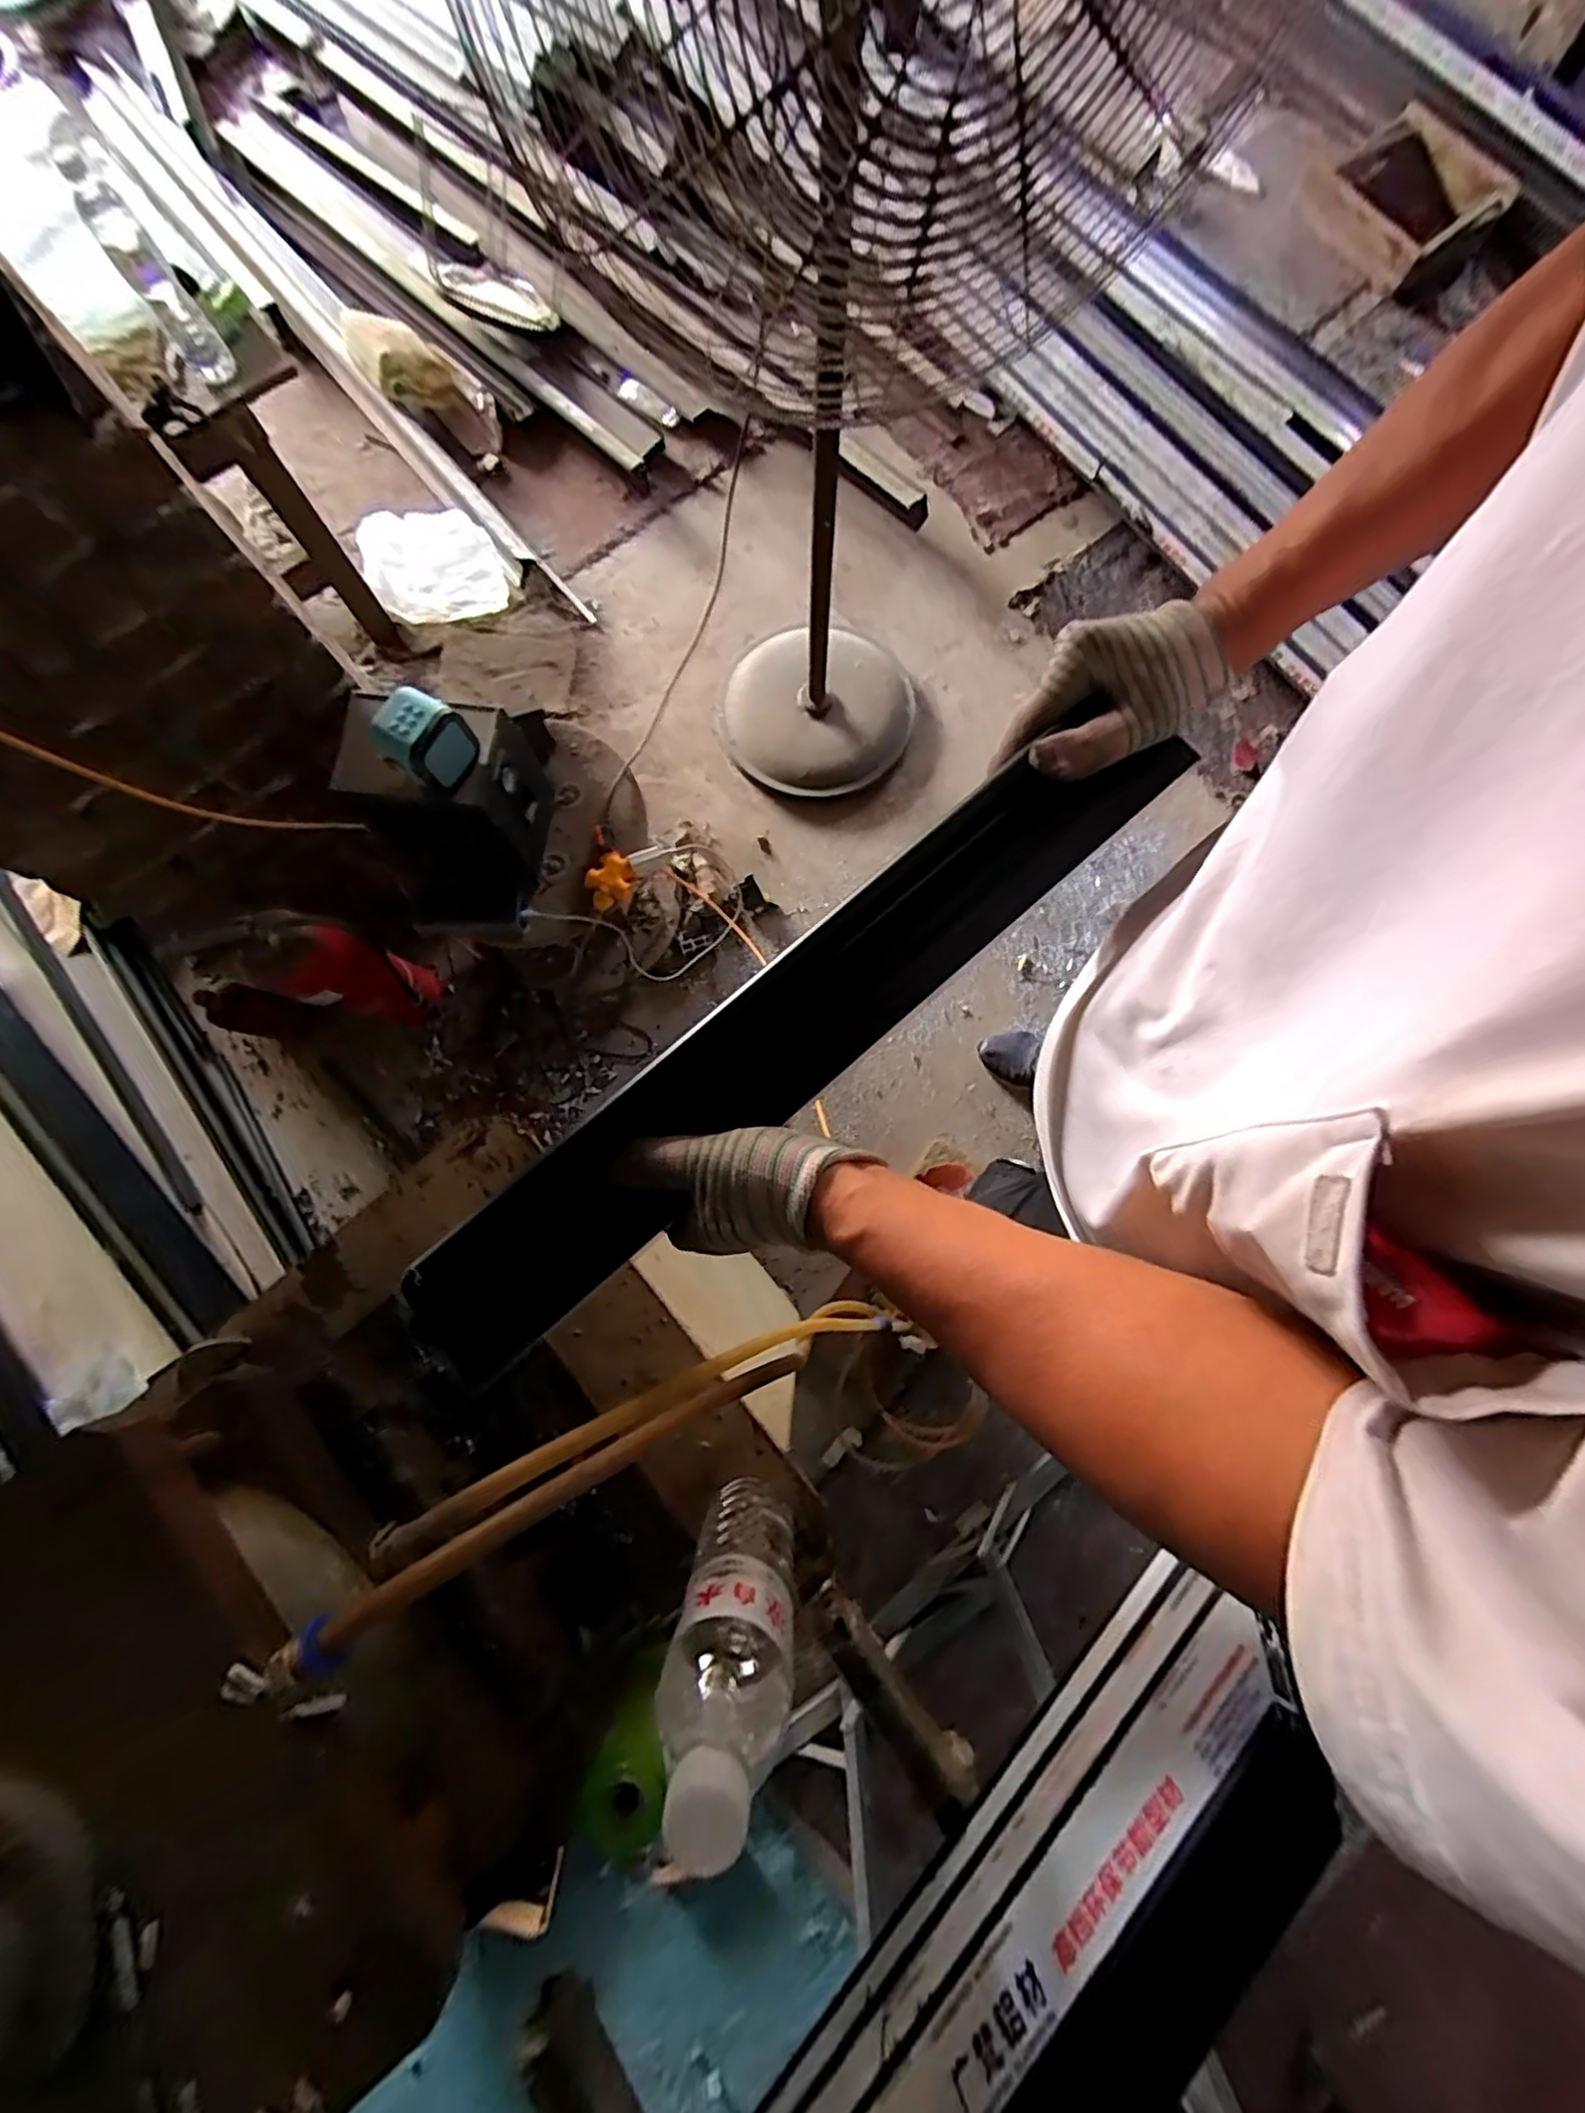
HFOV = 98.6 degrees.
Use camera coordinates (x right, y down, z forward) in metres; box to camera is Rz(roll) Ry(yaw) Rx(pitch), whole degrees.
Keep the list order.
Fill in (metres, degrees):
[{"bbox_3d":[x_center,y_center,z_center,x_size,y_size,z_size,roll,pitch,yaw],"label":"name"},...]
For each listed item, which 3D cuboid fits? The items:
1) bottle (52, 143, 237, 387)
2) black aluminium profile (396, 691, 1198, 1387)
[{"bbox_3d":[-0.901,-1.098,0.955,0.066,0.212,0.078,-36,82,-6],"label":"bottle"},{"bbox_3d":[0.007,-0.022,0.391,0.526,0.032,0.072,-39,83,-7],"label":"black aluminium profile"}]

